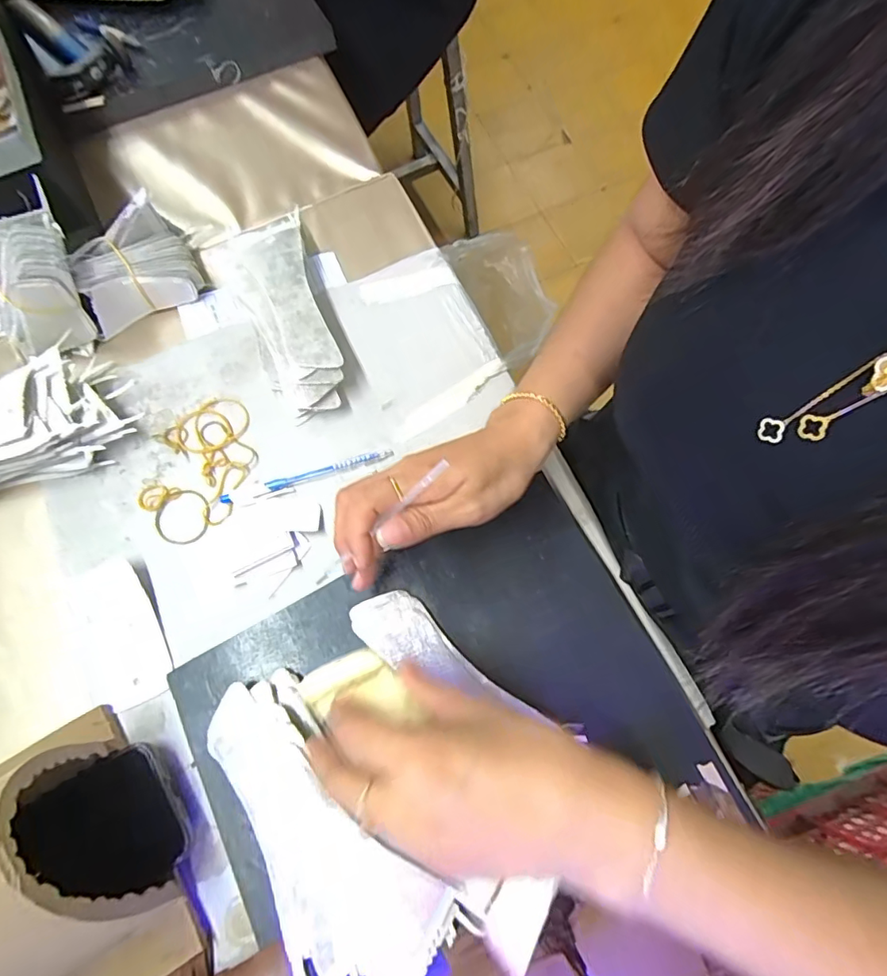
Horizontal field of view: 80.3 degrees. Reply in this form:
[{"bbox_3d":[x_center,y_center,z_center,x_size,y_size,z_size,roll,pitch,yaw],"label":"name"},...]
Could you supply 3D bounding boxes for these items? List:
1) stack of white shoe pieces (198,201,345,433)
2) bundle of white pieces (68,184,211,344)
[{"bbox_3d":[-0.138,-0.160,0.456,0.091,0.042,0.210,-26,71,-8],"label":"stack of white shoe pieces"},{"bbox_3d":[-0.268,-0.196,0.460,0.107,0.060,0.075,-25,71,-8],"label":"bundle of white pieces"}]

